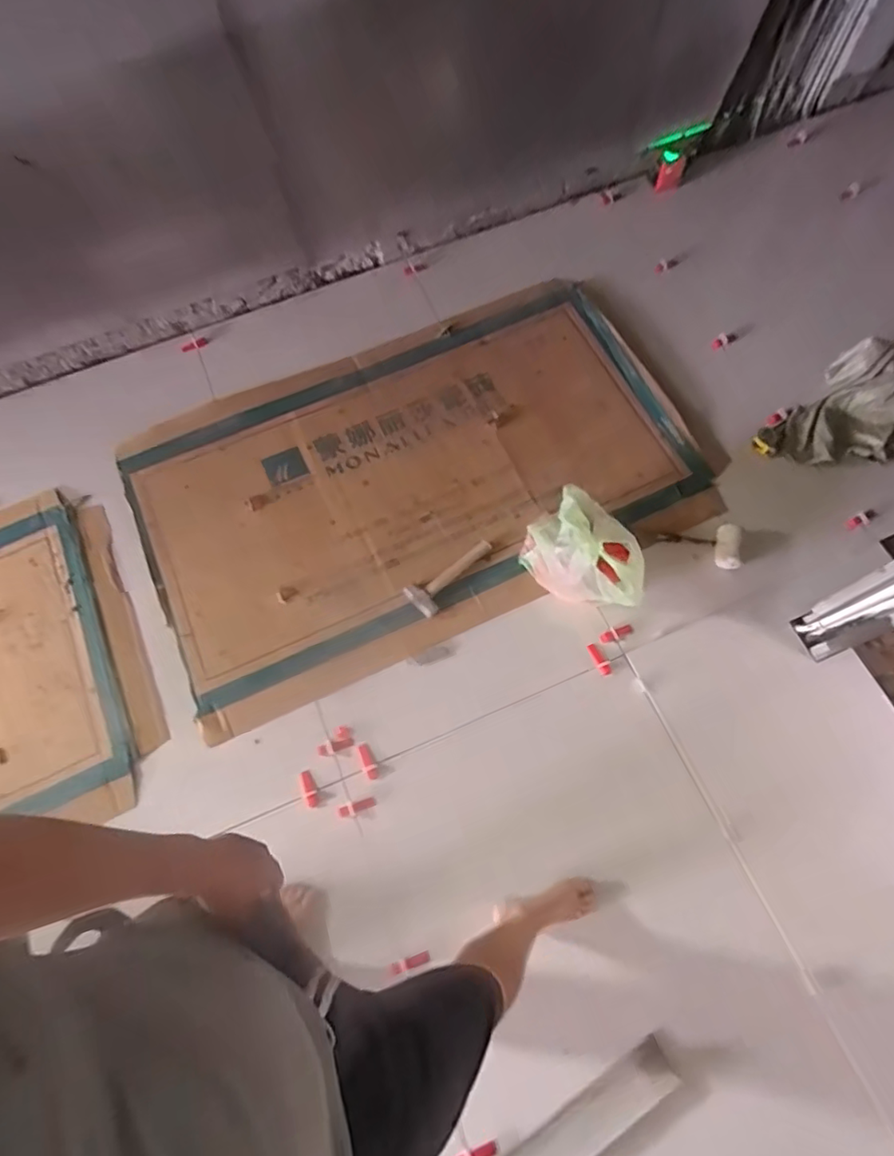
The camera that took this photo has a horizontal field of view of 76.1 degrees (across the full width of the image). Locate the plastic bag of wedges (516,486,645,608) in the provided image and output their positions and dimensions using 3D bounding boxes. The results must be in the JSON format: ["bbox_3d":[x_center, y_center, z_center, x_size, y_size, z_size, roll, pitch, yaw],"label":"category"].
[{"bbox_3d":[0.344,-0.065,1.411,0.244,0.202,0.316,-30,71,-9],"label":"plastic bag of wedges"}]

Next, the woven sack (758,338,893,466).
[{"bbox_3d":[1.139,-0.446,1.576,0.394,0.143,0.300,-39,72,-12],"label":"woven sack"}]

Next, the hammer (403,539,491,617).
[{"bbox_3d":[0.014,-0.009,1.486,0.252,0.031,0.090,-39,72,-12],"label":"hammer"}]

